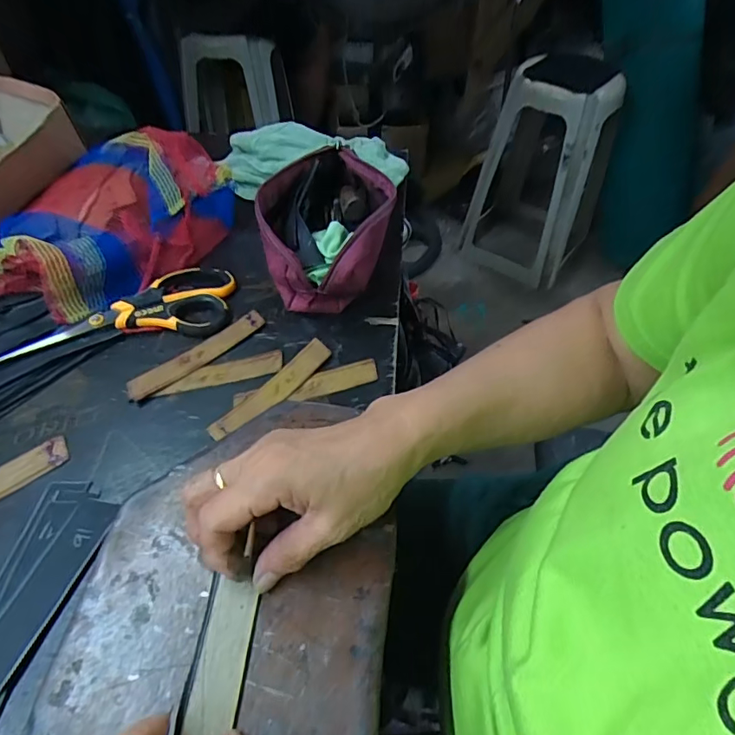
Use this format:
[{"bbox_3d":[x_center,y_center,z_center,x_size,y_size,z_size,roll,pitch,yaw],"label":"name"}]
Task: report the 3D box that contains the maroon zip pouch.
[{"bbox_3d":[-0.039,-0.144,0.503,0.120,0.073,0.188,6,50,3],"label":"maroon zip pouch"}]

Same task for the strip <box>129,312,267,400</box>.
[{"bbox_3d":[-0.143,-0.012,0.432,0.126,0.005,0.025,-35,59,-24],"label":"strip"}]

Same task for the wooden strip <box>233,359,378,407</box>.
[{"bbox_3d":[-0.049,0.015,0.414,0.117,0.004,0.024,-14,51,-13],"label":"wooden strip"}]

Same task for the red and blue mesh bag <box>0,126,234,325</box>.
[{"bbox_3d":[-0.250,-0.155,0.512,0.194,0.064,0.258,8,50,5],"label":"red and blue mesh bag"}]

